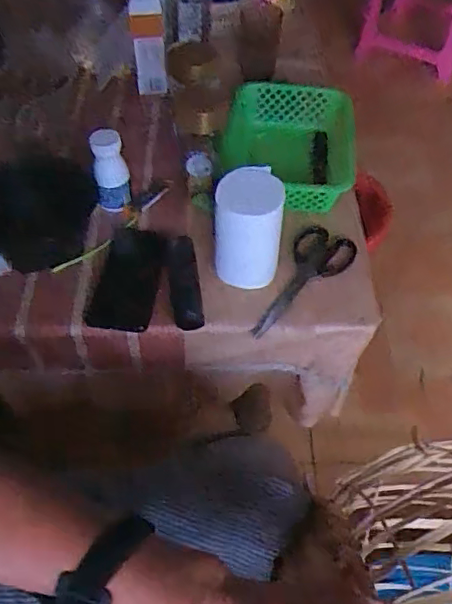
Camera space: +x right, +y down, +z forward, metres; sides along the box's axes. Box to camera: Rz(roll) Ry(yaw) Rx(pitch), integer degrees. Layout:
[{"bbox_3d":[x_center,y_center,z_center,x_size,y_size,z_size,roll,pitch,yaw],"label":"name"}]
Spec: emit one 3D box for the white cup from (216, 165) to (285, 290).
[{"bbox_3d":[0.028,-0.090,0.685,0.075,0.122,0.082,0,52,0],"label":"white cup"}]

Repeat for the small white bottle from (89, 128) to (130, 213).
[{"bbox_3d":[-0.157,-0.177,0.766,0.047,0.105,0.037,-16,53,-12],"label":"small white bottle"}]

